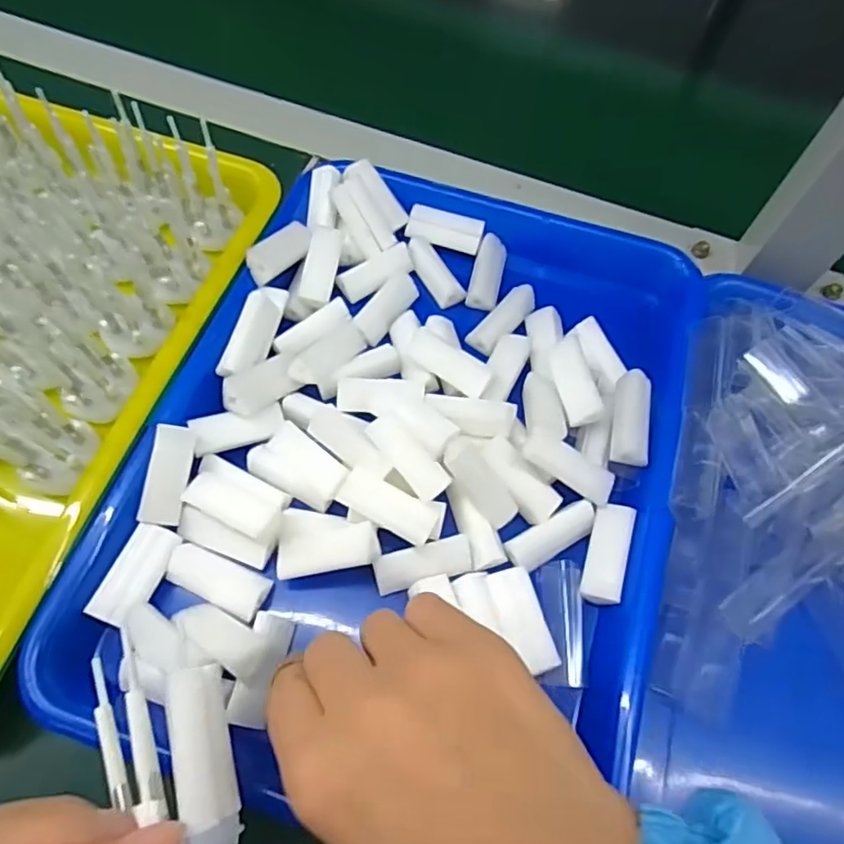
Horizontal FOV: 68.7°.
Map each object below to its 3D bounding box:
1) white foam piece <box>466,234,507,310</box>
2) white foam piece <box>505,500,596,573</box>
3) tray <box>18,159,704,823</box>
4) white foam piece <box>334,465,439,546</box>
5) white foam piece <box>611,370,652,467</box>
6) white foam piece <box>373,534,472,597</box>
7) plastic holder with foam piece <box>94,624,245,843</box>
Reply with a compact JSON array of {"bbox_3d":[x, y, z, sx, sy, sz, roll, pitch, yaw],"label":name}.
[{"bbox_3d":[0.039,-0.089,0.367,0.018,0.010,0.048,14,64,3],"label":"white foam piece"},{"bbox_3d":[0.063,0.054,0.297,0.046,0.009,0.016,-29,69,-16],"label":"white foam piece"},{"bbox_3d":[0.000,0.006,0.311,0.245,0.032,0.323,17,64,5],"label":"tray"},{"bbox_3d":[-0.016,0.040,0.290,0.045,0.015,0.020,25,65,9],"label":"white foam piece"},{"bbox_3d":[0.106,-0.001,0.309,0.019,0.019,0.047,11,64,2],"label":"white foam piece"},{"bbox_3d":[0.000,0.067,0.292,0.045,0.009,0.018,-14,88,-9],"label":"white foam piece"},{"bbox_3d":[-0.081,0.103,0.195,0.040,0.019,0.067,-15,66,-11],"label":"plastic holder with foam piece"}]

